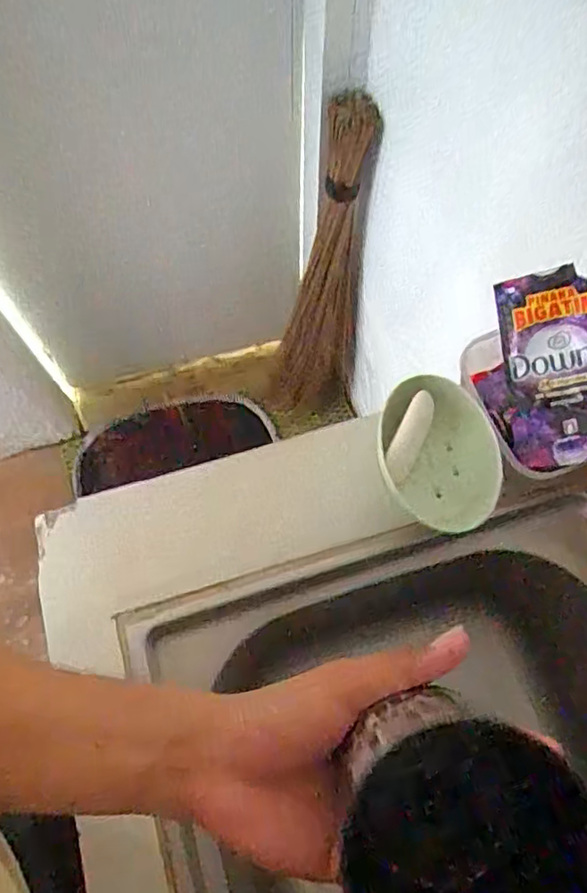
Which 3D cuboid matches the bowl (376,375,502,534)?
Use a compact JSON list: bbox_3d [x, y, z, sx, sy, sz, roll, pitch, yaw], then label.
[{"bbox_3d":[0.112,0.007,0.469,0.086,0.039,0.118,-2,67,-1],"label":"bowl"}]

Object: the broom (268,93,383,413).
[{"bbox_3d":[0.046,-0.306,1.227,0.180,0.762,0.140,6,67,2],"label":"broom"}]

